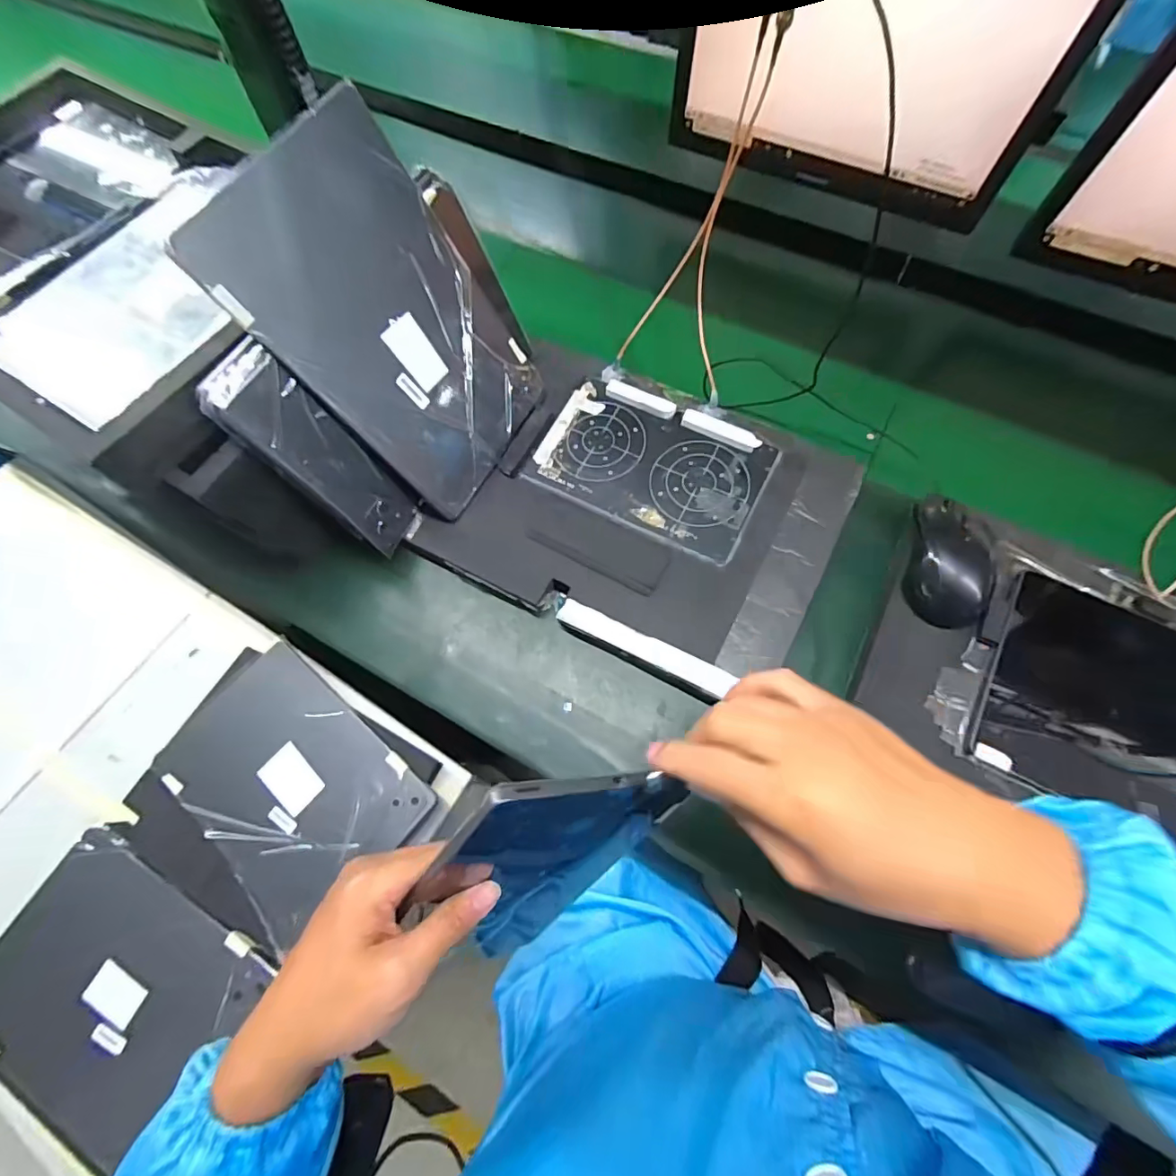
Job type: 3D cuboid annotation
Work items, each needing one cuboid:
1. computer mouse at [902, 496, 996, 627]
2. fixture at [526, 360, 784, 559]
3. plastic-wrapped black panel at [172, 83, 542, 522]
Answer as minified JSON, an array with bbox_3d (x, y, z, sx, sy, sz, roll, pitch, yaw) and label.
[{"bbox_3d":[0.303,-0.021,0.427,0.057,0.032,0.105,14,69,7],"label":"computer mouse"},{"bbox_3d":[0.065,-0.126,0.485,0.205,0.015,0.149,26,71,11],"label":"fixture"},{"bbox_3d":[-0.142,-0.193,0.400,0.008,0.250,0.161,22,72,40],"label":"plastic-wrapped black panel"}]

